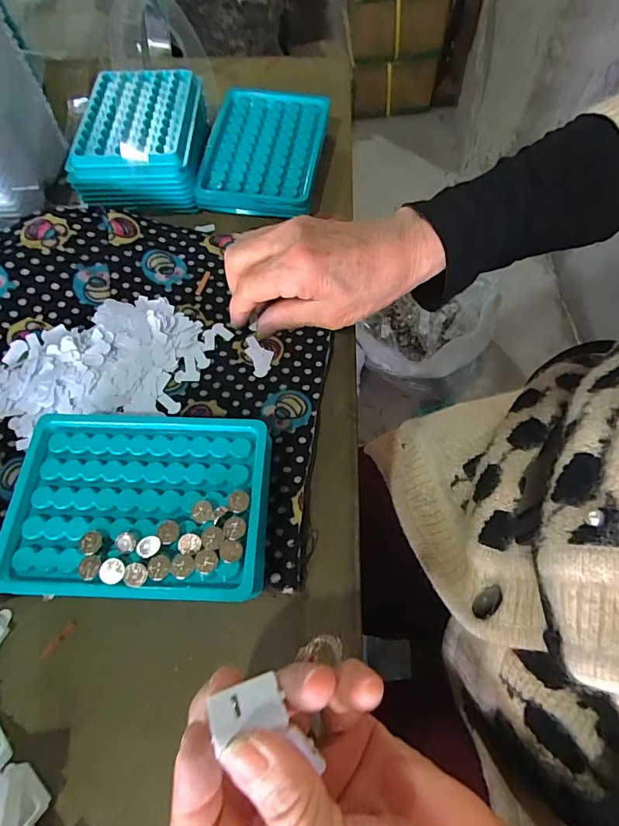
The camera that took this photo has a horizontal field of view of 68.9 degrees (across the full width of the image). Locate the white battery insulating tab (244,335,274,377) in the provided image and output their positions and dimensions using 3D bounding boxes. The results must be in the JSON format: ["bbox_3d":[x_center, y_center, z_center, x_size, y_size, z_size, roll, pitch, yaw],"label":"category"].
[{"bbox_3d":[-0.035,-0.041,0.314,0.018,0.004,0.033,-18,64,-7],"label":"white battery insulating tab"}]

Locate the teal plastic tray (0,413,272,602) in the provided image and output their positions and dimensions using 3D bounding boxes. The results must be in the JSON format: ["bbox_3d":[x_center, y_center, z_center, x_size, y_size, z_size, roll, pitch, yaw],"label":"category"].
[{"bbox_3d":[-0.091,0.051,0.250,0.131,0.035,0.095,0,63,1],"label":"teal plastic tray"}]

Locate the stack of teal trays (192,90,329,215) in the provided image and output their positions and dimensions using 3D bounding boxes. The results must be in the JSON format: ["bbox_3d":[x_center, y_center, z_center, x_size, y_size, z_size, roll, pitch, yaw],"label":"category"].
[{"bbox_3d":[-0.038,-0.227,0.390,0.094,0.023,0.135,6,63,5],"label":"stack of teal trays"}]

